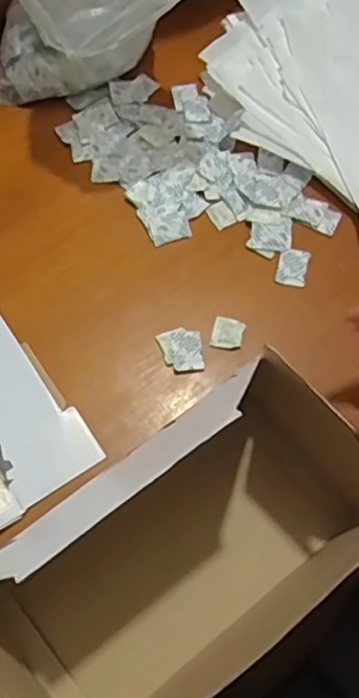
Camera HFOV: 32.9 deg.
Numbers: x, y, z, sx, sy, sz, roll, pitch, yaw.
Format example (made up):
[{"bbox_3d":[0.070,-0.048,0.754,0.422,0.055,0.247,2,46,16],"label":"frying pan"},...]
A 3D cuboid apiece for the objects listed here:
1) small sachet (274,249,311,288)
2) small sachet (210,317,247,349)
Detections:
[{"bbox_3d":[0.116,-0.084,0.621,0.030,0.005,0.040,13,67,6],"label":"small sachet"},{"bbox_3d":[0.048,-0.016,0.595,0.030,0.005,0.033,12,67,5],"label":"small sachet"}]

